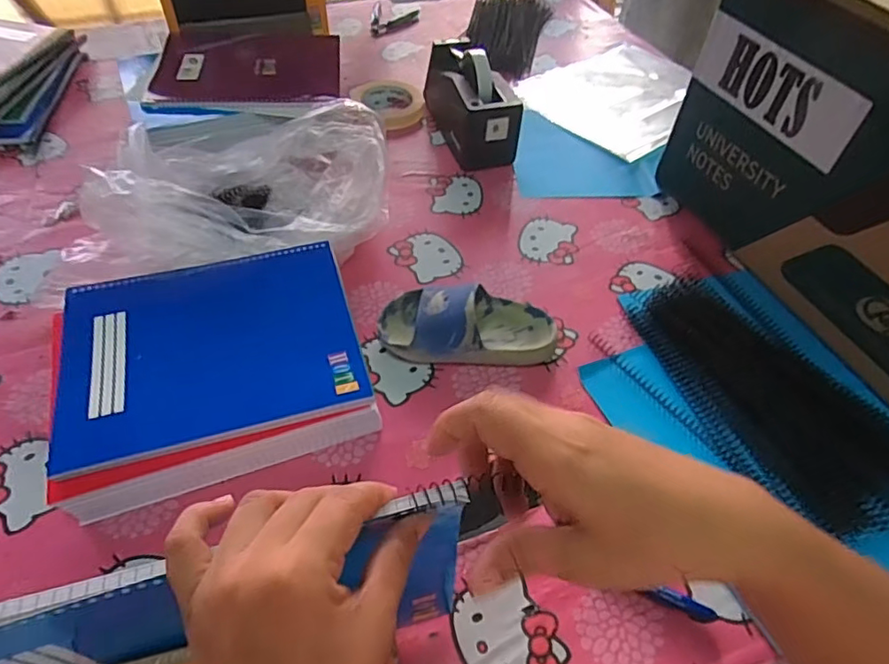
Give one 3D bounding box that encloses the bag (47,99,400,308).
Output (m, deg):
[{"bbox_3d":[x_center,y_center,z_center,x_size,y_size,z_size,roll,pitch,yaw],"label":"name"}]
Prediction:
[{"bbox_3d":[-0.247,-0.159,0.643,0.358,0.109,0.215,-11,52,-12],"label":"bag"}]

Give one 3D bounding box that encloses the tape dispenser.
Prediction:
[{"bbox_3d":[0.035,-0.332,0.802,0.086,0.110,0.204,-10,52,-11],"label":"tape dispenser"}]

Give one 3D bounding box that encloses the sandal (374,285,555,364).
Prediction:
[{"bbox_3d":[0.026,-0.010,0.574,0.180,0.056,0.085,4,51,0],"label":"sandal"}]

